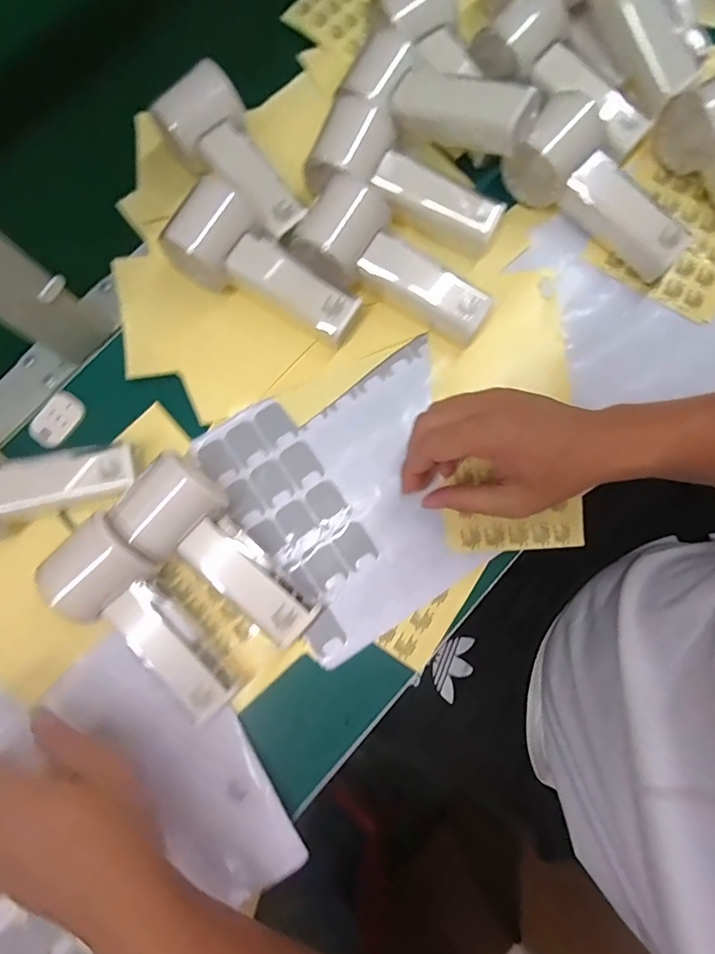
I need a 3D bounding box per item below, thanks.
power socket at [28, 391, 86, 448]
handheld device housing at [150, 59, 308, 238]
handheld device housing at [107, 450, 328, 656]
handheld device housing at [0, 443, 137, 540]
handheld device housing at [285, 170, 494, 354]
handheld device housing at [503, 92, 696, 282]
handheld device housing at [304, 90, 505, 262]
[{"bbox_3d":[-0.234,-0.045,0.376,0.034,0.005,0.043,34,83,7],"label":"power socket"},{"bbox_3d":[-0.095,-0.251,0.382,0.067,0.055,0.146,-38,81,-5],"label":"handheld device housing"},{"bbox_3d":[-0.092,0.053,0.332,0.148,0.052,0.060,40,83,8],"label":"handheld device housing"},{"bbox_3d":[-0.231,0.015,0.340,0.145,0.046,0.067,-5,80,0],"label":"handheld device housing"},{"bbox_3d":[0.028,-0.155,0.360,0.150,0.053,0.064,35,83,7],"label":"handheld device housing"},{"bbox_3d":[0.191,-0.223,0.369,0.148,0.052,0.066,35,83,7],"label":"handheld device housing"},{"bbox_3d":[0.037,-0.223,0.372,0.150,0.042,0.063,30,82,-7],"label":"handheld device housing"}]

